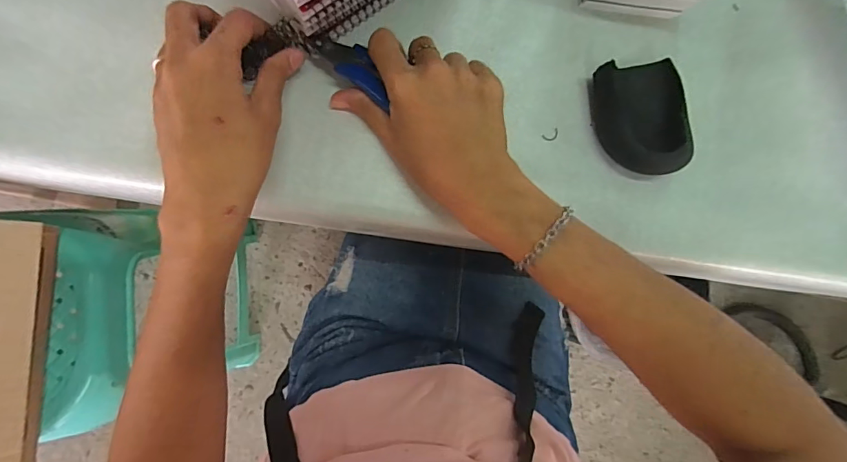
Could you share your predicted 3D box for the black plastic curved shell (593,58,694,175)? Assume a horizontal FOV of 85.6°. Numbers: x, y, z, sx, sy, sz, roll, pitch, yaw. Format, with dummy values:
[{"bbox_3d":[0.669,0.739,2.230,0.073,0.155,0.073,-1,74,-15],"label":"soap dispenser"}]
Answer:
[{"bbox_3d":[0.165,-0.084,0.347,0.059,0.029,0.083,-11,88,-8],"label":"black plastic curved shell"}]

